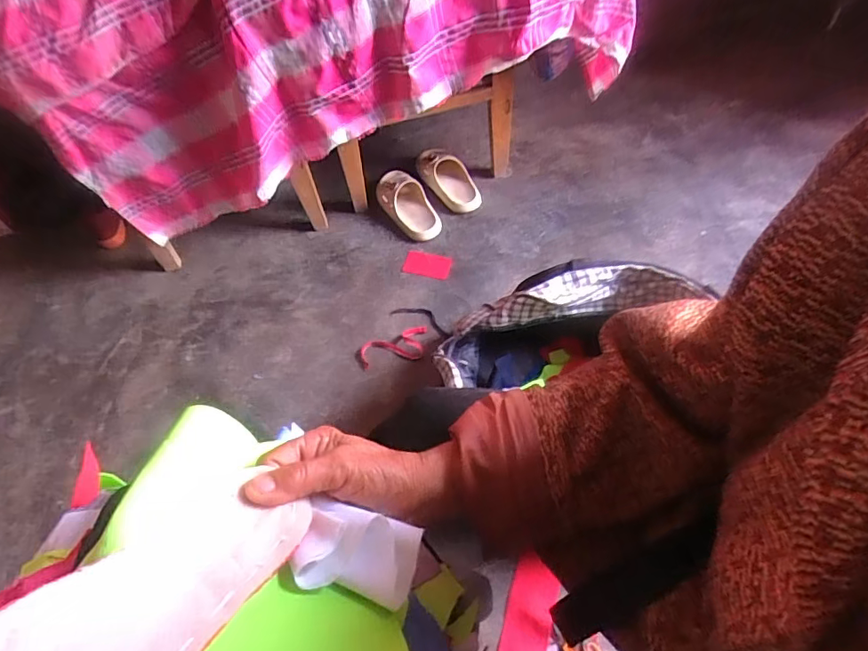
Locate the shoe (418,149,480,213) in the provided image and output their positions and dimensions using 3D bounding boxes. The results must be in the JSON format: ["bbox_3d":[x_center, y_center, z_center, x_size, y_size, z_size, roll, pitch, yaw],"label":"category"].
[{"bbox_3d":[0.036,-0.353,1.201,0.098,0.051,0.200,-28,59,-14],"label":"shoe"}]

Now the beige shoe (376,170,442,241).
[{"bbox_3d":[-0.060,-0.279,1.170,0.093,0.063,0.207,-28,59,-14],"label":"beige shoe"}]

